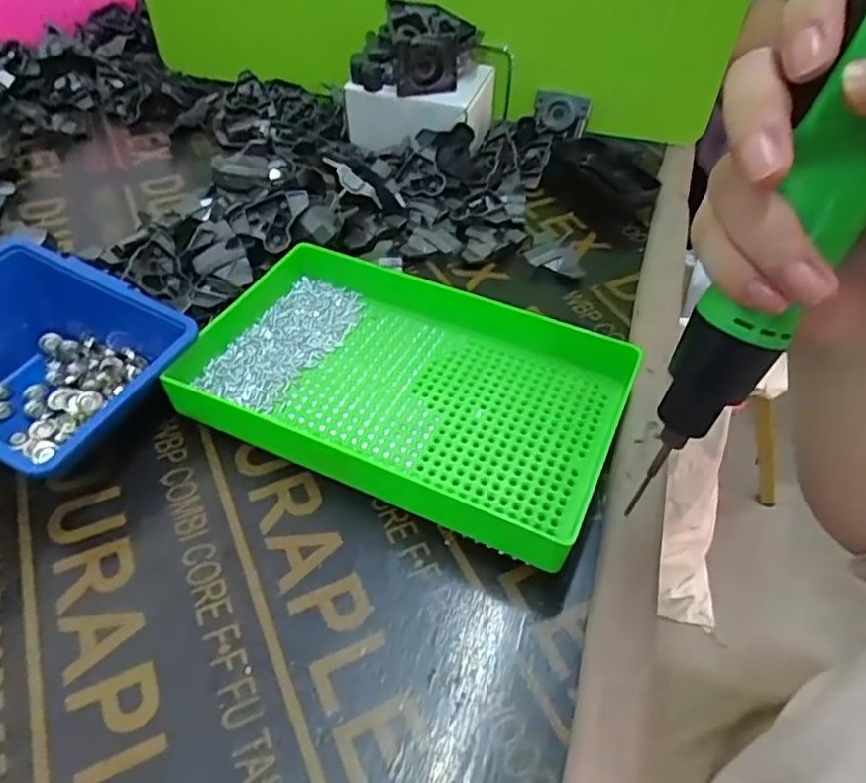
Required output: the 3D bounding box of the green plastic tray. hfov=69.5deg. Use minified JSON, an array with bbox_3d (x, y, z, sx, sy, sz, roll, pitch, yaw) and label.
[{"bbox_3d":[-0.015,-0.008,0.376,0.259,0.037,0.160,21,50,16],"label":"green plastic tray"}]

